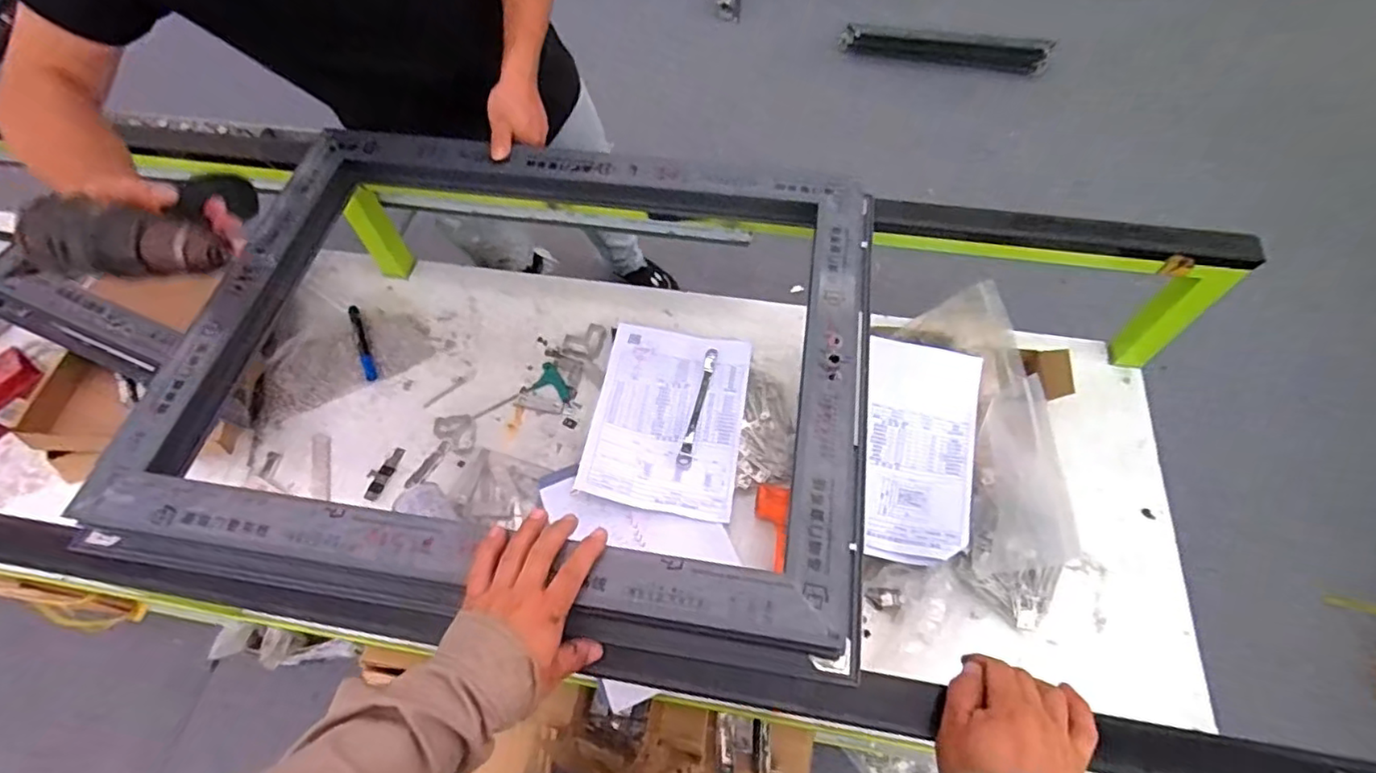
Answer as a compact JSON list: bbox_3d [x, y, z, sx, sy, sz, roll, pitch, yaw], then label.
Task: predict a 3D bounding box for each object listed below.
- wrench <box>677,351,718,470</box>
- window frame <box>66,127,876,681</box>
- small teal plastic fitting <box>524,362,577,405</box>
[{"bbox_3d":[0.015,0.028,0.905,0.020,0.006,0.195,12,62,9],"label":"wrench"},{"bbox_3d":[-0.172,-0.032,0.662,0.713,0.069,0.548,7,61,6],"label":"window frame"},{"bbox_3d":[-0.204,-0.001,0.956,0.075,0.007,0.052,27,65,16],"label":"small teal plastic fitting"}]

